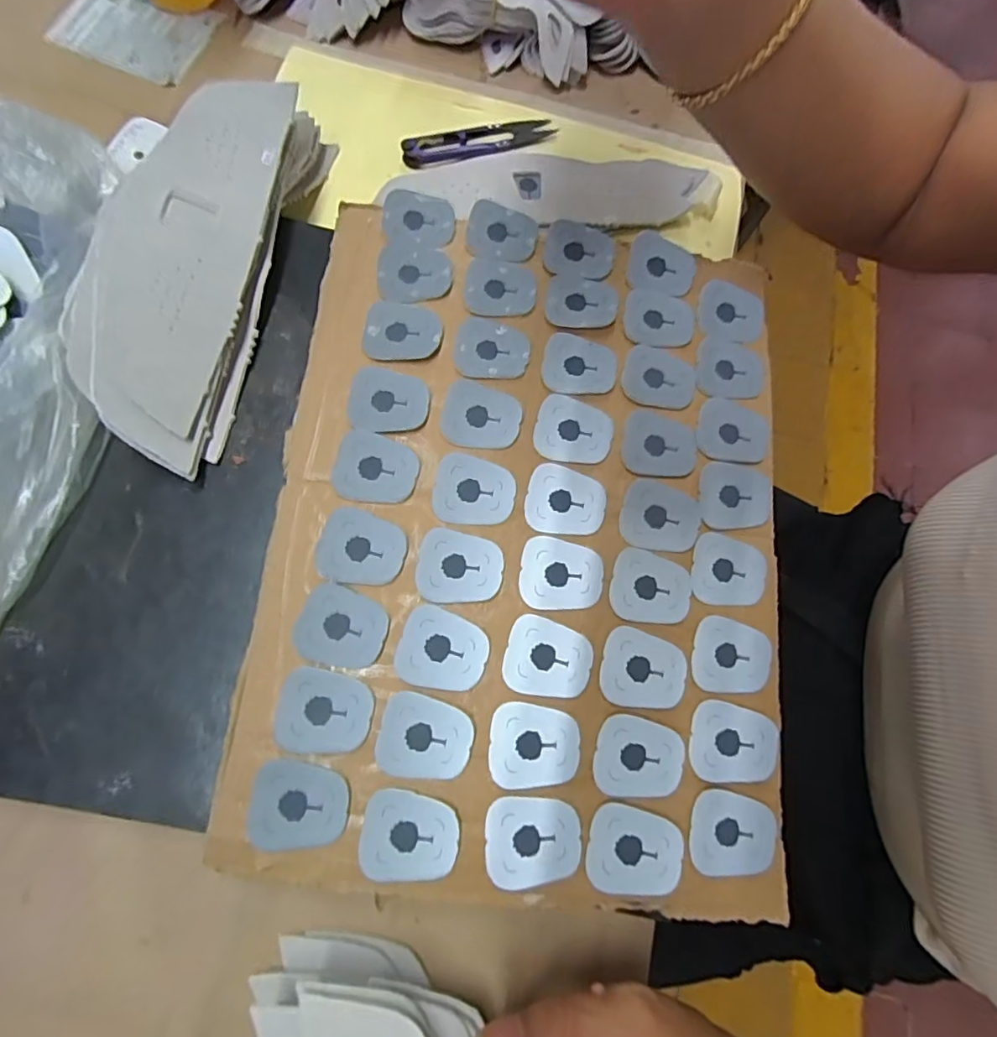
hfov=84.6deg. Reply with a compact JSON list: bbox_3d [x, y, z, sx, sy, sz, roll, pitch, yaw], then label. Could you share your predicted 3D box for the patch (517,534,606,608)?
[{"bbox_3d":[0.030,0.026,0.255,0.038,0.004,0.032,10,73,-3],"label":"patch"}]

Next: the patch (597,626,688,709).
[{"bbox_3d":[0.066,0.068,0.246,0.038,0.004,0.033,12,73,-3],"label":"patch"}]

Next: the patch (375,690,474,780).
[{"bbox_3d":[-0.031,0.092,0.230,0.038,0.004,0.032,14,73,-2],"label":"patch"}]

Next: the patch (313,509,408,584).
[{"bbox_3d":[-0.063,0.013,0.250,0.038,0.004,0.033,10,73,-3],"label":"patch"}]

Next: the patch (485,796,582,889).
[{"bbox_3d":[0.014,0.133,0.226,0.038,0.004,0.032,-1,74,-6],"label":"patch"}]

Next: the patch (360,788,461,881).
[{"bbox_3d":[-0.036,0.128,0.220,0.038,0.004,0.032,9,73,-4],"label":"patch"}]

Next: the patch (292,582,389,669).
[{"bbox_3d":[-0.069,0.048,0.240,0.038,0.004,0.033,18,73,-1],"label":"patch"}]

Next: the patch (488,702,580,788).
[{"bbox_3d":[0.016,0.097,0.234,0.038,0.004,0.033,5,73,-5],"label":"patch"}]

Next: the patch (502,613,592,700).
[{"bbox_3d":[0.022,0.062,0.244,0.038,0.004,0.033,13,73,-2],"label":"patch"}]

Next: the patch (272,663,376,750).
[{"bbox_3d":[-0.074,0.082,0.230,0.039,0.004,0.032,13,73,-2],"label":"patch"}]

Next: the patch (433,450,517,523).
[{"bbox_3d":[-0.011,-0.013,0.264,0.038,0.004,0.032,9,79,-4],"label":"patch"}]

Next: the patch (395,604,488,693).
[{"bbox_3d":[-0.024,0.058,0.242,0.038,0.004,0.033,17,73,0],"label":"patch"}]

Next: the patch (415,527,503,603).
[{"bbox_3d":[-0.018,0.023,0.253,0.038,0.004,0.033,10,73,-3],"label":"patch"}]

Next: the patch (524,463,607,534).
[{"bbox_3d":[0.033,-0.009,0.267,0.038,0.004,0.033,12,73,-2],"label":"patch"}]

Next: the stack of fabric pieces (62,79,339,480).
[{"bbox_3d":[-0.148,-0.138,0.267,0.069,0.031,0.226,11,74,-2],"label":"stack of fabric pieces"}]

